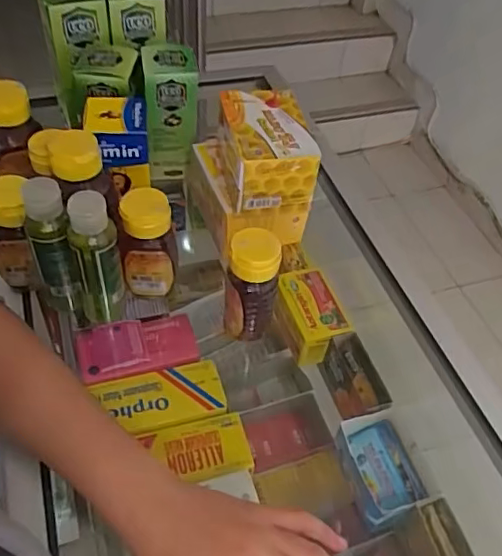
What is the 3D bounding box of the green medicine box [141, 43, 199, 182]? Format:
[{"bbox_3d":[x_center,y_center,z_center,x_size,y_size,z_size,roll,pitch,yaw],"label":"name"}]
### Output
[{"bbox_3d":[-0.083,-0.169,0.588,0.053,0.125,0.058,-6,50,-10],"label":"green medicine box"}]

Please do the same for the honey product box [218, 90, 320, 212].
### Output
[{"bbox_3d":[0.014,-0.119,0.509,0.070,0.059,0.107,-6,50,-10],"label":"honey product box"}]

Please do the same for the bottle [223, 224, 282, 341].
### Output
[{"bbox_3d":[0.001,0.013,0.462,0.039,0.118,0.044,6,49,1],"label":"bottle"}]

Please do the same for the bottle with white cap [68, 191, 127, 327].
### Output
[{"bbox_3d":[-0.120,-0.012,0.446,0.034,0.111,0.035,-11,51,-13],"label":"bottle with white cap"}]

